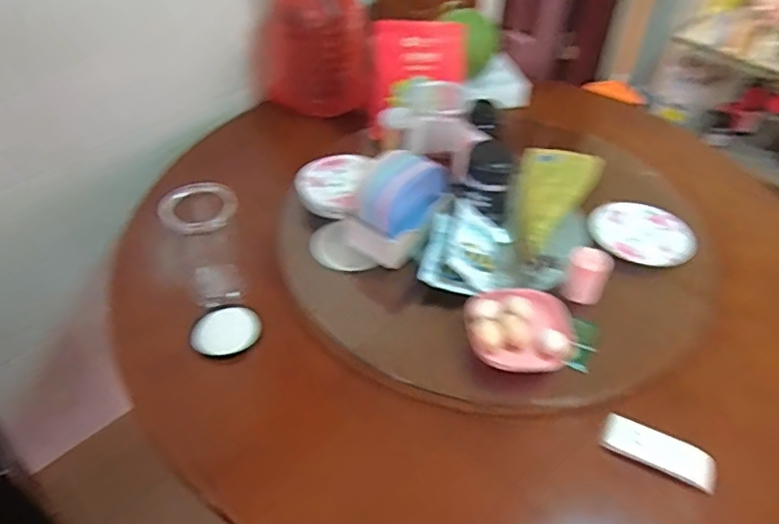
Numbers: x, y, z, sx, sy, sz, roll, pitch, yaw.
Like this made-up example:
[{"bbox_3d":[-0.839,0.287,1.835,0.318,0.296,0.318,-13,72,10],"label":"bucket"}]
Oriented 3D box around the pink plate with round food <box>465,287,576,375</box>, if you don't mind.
[{"bbox_3d":[0.197,0.096,0.907,0.157,0.048,0.147,1,45,-1],"label":"pink plate with round food"}]

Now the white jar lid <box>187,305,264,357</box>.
[{"bbox_3d":[-0.254,0.103,0.931,0.105,0.019,0.090,-13,47,-13],"label":"white jar lid"}]

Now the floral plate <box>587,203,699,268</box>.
[{"bbox_3d":[0.448,-0.053,1.069,0.160,0.030,0.149,-3,44,3],"label":"floral plate"}]

